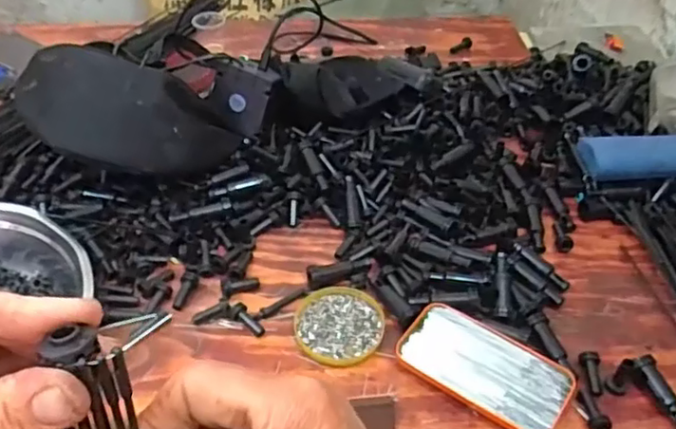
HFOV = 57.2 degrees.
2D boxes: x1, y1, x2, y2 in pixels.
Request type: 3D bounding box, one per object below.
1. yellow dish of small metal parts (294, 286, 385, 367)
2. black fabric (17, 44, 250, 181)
[{"bbox_3d":[0.001,0.105,0.589,0.081,0.007,0.086,1,43,-1],"label":"yellow dish of small metal parts"},{"bbox_3d":[-0.225,-0.112,0.688,0.240,0.098,0.096,18,38,-23],"label":"black fabric"}]

